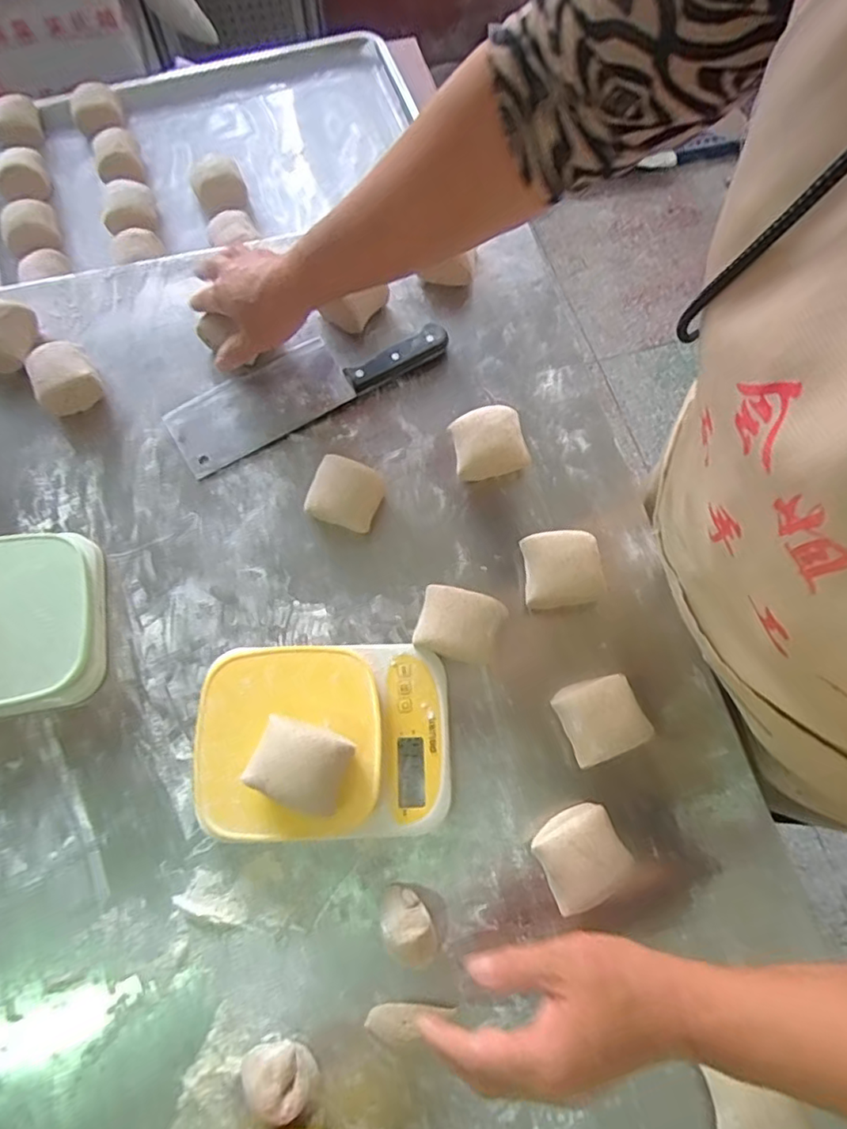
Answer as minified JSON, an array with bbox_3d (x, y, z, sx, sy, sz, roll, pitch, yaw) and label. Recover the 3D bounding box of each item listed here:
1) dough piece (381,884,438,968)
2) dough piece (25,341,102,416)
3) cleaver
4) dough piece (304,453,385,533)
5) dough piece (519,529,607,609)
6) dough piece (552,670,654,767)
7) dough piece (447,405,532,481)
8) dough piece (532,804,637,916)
[{"bbox_3d":[-0.010,0.267,0.430,0.033,0.035,0.053,-24,74,-9],"label":"dough piece"},{"bbox_3d":[-0.347,-0.177,0.565,0.057,0.040,0.067,-27,75,-9],"label":"dough piece"},{"bbox_3d":[-0.117,-0.184,0.581,0.277,0.022,0.082,-29,75,-10],"label":"cleaver"},{"bbox_3d":[-0.070,-0.063,0.534,0.060,0.038,0.055,18,73,4],"label":"dough piece"},{"bbox_3d":[0.122,0.003,0.515,0.068,0.039,0.061,-8,72,-4],"label":"dough piece"},{"bbox_3d":[0.143,0.124,0.478,0.062,0.046,0.060,-22,74,-8],"label":"dough piece"},{"bbox_3d":[0.061,-0.115,0.558,0.067,0.041,0.056,-15,73,-6],"label":"dough piece"},{"bbox_3d":[0.118,0.219,0.444,0.062,0.049,0.061,-23,74,-8],"label":"dough piece"}]

